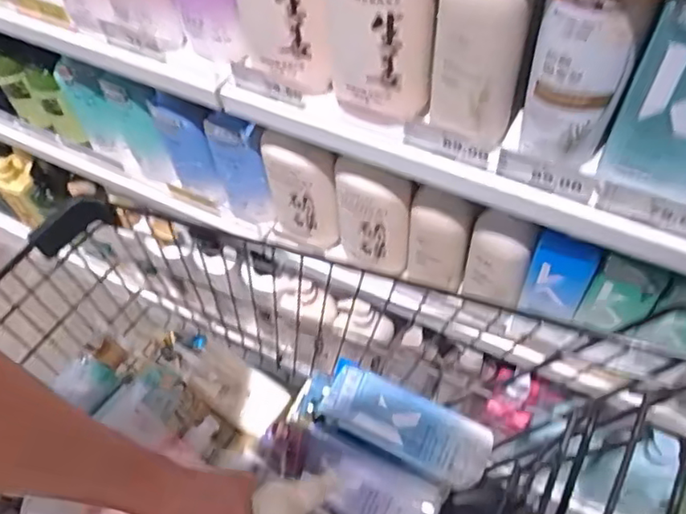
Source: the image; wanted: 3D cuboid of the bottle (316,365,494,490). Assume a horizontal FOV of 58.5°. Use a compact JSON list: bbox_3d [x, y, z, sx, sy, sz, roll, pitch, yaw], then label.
[{"bbox_3d":[0.064,0.192,0.699,0.202,0.037,0.077,20,58,17],"label":"bottle"}]

